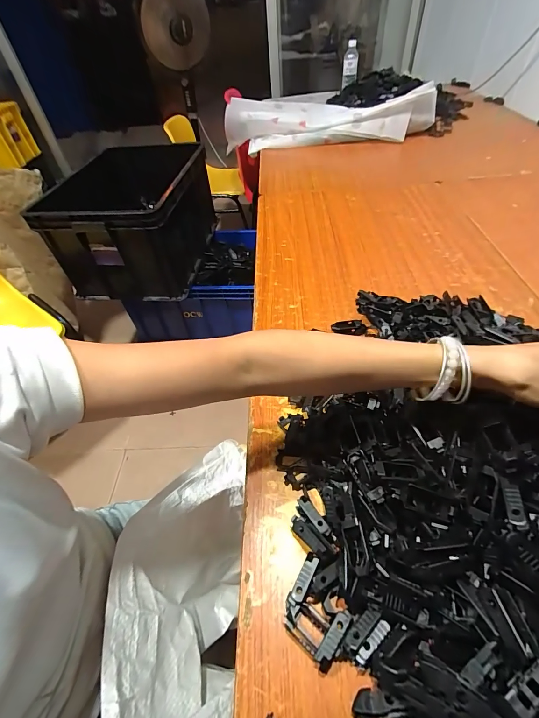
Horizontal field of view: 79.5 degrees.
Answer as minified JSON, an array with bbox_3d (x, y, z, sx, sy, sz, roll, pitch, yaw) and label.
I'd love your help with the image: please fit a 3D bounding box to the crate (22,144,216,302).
[{"bbox_3d":[-0.445,-0.510,1.171,0.405,0.302,0.569,1,49,6],"label":"crate"}]

